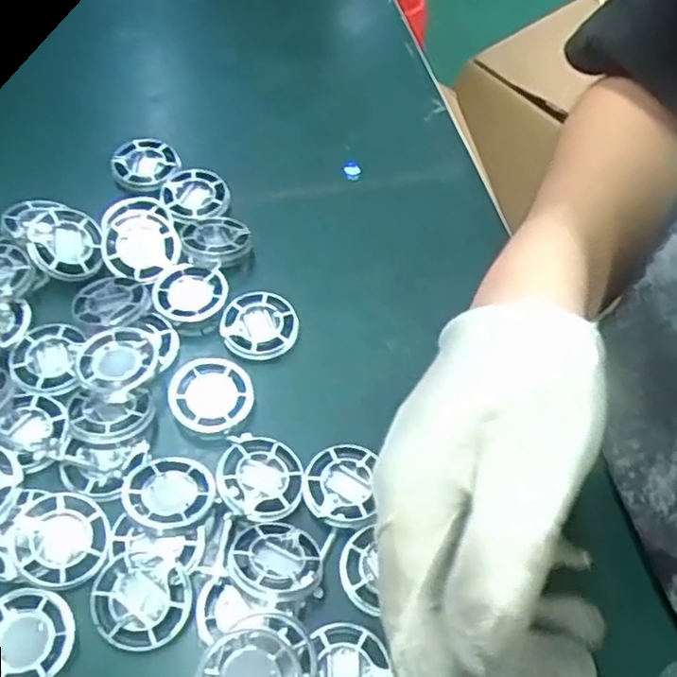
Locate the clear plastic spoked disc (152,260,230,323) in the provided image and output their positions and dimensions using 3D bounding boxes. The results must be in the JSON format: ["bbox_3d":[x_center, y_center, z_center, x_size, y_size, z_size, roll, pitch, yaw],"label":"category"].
[{"bbox_3d":[-0.079,-0.024,0.374,0.038,0.011,0.035,1,57,-2],"label":"clear plastic spoked disc"}]

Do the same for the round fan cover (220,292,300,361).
[{"bbox_3d":[-0.041,-0.007,0.364,0.039,0.007,0.038,1,57,-2],"label":"round fan cover"}]

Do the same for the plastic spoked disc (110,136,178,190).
[{"bbox_3d":[-0.119,-0.108,0.431,0.038,0.009,0.039,2,56,-3],"label":"plastic spoked disc"}]

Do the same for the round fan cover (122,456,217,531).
[{"bbox_3d":[-0.074,0.066,0.306,0.037,0.009,0.037,1,57,-2],"label":"round fan cover"}]

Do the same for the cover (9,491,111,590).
[{"bbox_3d":[-0.116,0.083,0.292,0.037,0.007,0.038,1,57,-2],"label":"cover"}]

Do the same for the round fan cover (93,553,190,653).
[{"bbox_3d":[-0.081,0.105,0.281,0.038,0.006,0.034,14,57,6],"label":"round fan cover"}]

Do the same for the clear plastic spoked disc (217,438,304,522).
[{"bbox_3d":[-0.035,0.062,0.314,0.037,0.006,0.040,1,57,-2],"label":"clear plastic spoked disc"}]

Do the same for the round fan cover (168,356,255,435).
[{"bbox_3d":[-0.061,0.027,0.338,0.038,0.007,0.038,1,57,-2],"label":"round fan cover"}]

